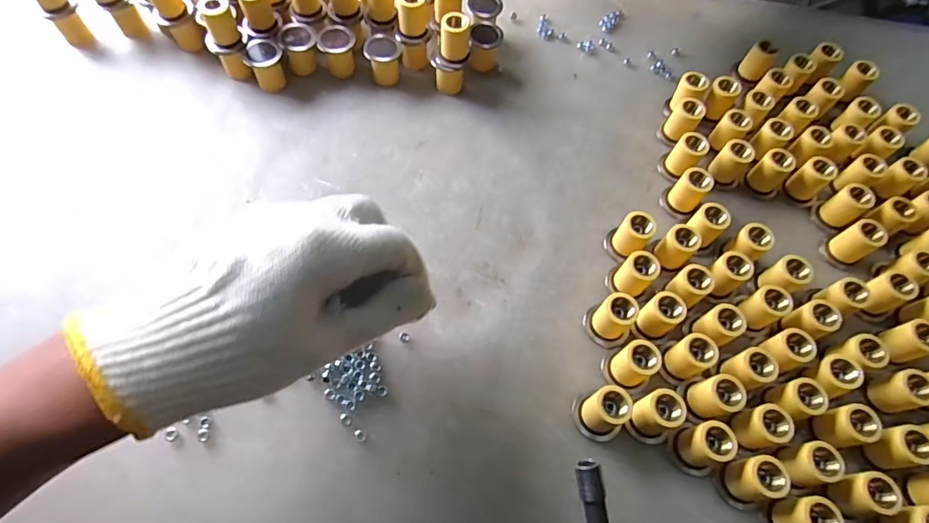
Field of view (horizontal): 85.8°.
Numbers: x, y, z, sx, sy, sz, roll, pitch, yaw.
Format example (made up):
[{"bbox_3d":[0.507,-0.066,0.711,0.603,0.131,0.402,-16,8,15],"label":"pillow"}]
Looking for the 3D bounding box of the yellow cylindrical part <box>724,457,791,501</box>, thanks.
[{"bbox_3d":[0.166,0.125,0.287,0.021,0.034,0.021,1,64,-3],"label":"yellow cylindrical part"}]

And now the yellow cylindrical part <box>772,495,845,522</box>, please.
[{"bbox_3d":[0.188,0.144,0.279,0.021,0.034,0.022,1,64,-3],"label":"yellow cylindrical part"}]

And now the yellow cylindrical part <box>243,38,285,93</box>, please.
[{"bbox_3d":[-0.161,-0.159,0.409,0.028,0.033,0.025,-21,67,-13],"label":"yellow cylindrical part"}]

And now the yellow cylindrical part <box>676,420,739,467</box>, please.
[{"bbox_3d":[0.141,0.107,0.294,0.023,0.033,0.021,1,64,-3],"label":"yellow cylindrical part"}]

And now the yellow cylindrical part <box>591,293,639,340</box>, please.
[{"bbox_3d":[0.098,0.037,0.328,0.023,0.033,0.021,1,64,-3],"label":"yellow cylindrical part"}]

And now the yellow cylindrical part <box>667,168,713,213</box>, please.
[{"bbox_3d":[0.169,-0.052,0.378,0.021,0.036,0.021,1,64,-3],"label":"yellow cylindrical part"}]

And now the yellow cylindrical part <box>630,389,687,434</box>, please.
[{"bbox_3d":[0.114,0.091,0.300,0.024,0.033,0.020,-16,66,-11],"label":"yellow cylindrical part"}]

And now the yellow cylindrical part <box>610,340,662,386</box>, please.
[{"bbox_3d":[0.105,0.065,0.313,0.024,0.032,0.021,-37,71,-19],"label":"yellow cylindrical part"}]

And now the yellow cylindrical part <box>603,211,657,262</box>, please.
[{"bbox_3d":[0.117,-0.018,0.357,0.026,0.034,0.024,1,64,-3],"label":"yellow cylindrical part"}]

